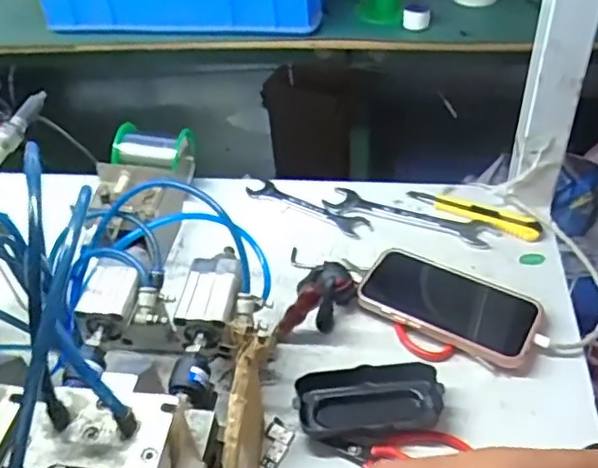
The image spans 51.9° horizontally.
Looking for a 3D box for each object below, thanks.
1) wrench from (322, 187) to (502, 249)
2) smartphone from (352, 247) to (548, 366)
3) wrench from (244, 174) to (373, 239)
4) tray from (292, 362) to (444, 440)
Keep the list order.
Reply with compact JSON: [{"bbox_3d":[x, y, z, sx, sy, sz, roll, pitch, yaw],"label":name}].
[{"bbox_3d":[0.115,-0.018,0.643,0.177,0.007,0.036,17,47,23],"label":"wrench"},{"bbox_3d":[0.133,0.058,0.543,0.154,0.014,0.086,22,46,26],"label":"smartphone"},{"bbox_3d":[0.004,-0.033,0.672,0.160,0.004,0.030,23,50,28],"label":"wrench"},{"bbox_3d":[0.054,0.131,0.475,0.109,0.026,0.050,-5,42,-1],"label":"tray"}]

